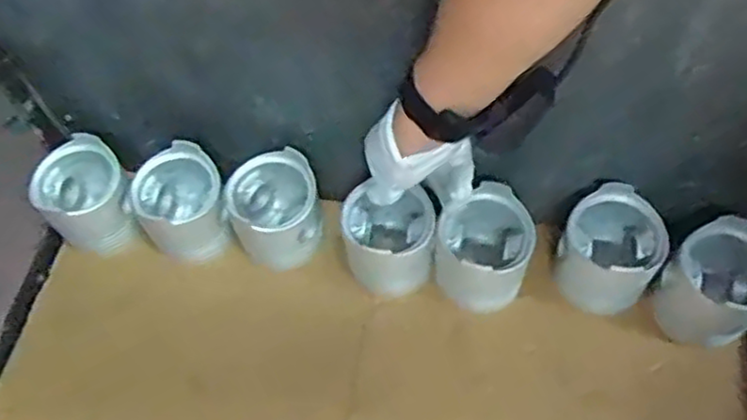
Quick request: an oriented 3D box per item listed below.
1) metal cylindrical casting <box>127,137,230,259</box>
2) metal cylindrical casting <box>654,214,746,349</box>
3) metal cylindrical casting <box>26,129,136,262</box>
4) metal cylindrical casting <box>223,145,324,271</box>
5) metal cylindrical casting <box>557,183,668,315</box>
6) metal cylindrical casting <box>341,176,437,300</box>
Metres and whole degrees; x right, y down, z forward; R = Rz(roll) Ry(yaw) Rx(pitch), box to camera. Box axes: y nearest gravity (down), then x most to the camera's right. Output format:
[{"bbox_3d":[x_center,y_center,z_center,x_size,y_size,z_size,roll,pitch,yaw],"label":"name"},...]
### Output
[{"bbox_3d":[-0.185,-0.004,0.676,0.080,0.087,0.077,-1,59,2],"label":"metal cylindrical casting"},{"bbox_3d":[0.290,0.070,0.602,0.091,0.082,0.082,-21,60,-10],"label":"metal cylindrical casting"},{"bbox_3d":[-0.278,-0.009,0.683,0.083,0.083,0.083,-1,59,2],"label":"metal cylindrical casting"},{"bbox_3d":[-0.094,0.005,0.682,0.085,0.100,0.077,-12,59,-4],"label":"metal cylindrical casting"},{"bbox_3d":[0.214,0.037,0.630,0.081,0.088,0.080,-1,59,2],"label":"metal cylindrical casting"},{"bbox_3d":[0.014,0.030,0.646,0.081,0.078,0.075,-1,59,2],"label":"metal cylindrical casting"}]

